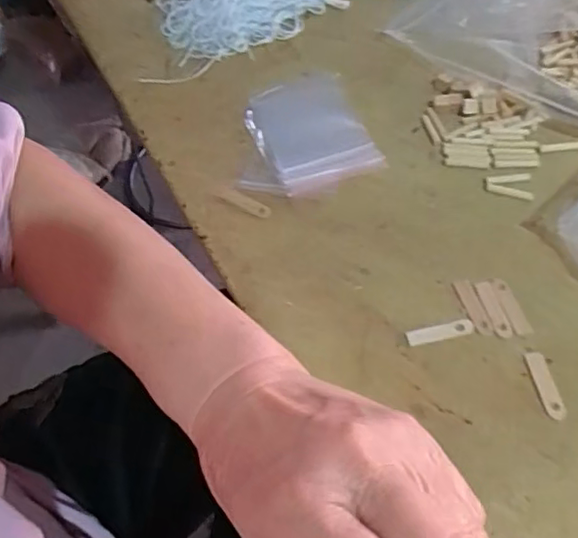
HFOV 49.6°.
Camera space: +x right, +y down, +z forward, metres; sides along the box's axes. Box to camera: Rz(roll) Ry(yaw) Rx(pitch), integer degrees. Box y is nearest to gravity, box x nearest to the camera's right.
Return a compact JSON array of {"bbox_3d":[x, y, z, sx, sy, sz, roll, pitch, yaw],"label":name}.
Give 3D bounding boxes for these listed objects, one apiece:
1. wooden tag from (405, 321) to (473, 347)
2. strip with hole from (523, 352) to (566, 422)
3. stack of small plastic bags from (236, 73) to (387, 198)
[{"bbox_3d":[0.087,0.037,0.362,0.039,0.004,0.010,-11,53,-3],"label":"wooden tag"},{"bbox_3d":[0.139,0.063,0.339,0.011,0.004,0.039,-7,53,0],"label":"strip with hole"},{"bbox_3d":[0.009,-0.101,0.466,0.096,0.009,0.120,-12,53,-5],"label":"stack of small plastic bags"}]

